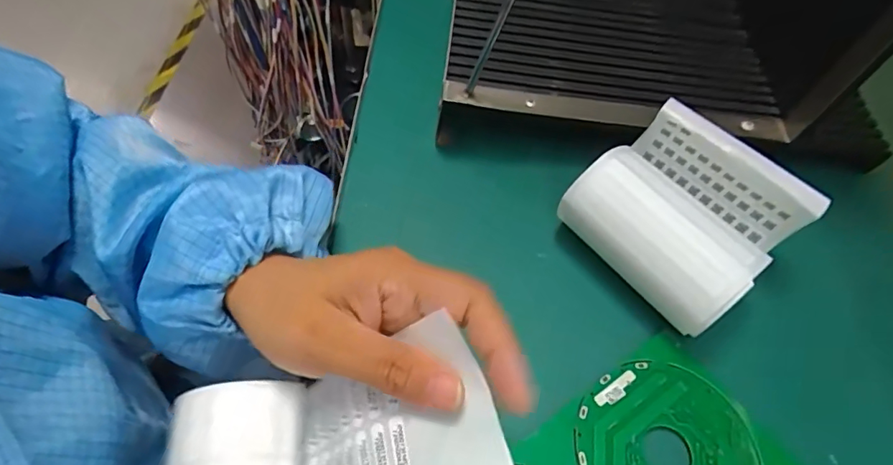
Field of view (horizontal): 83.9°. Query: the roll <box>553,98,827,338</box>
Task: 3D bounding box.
[{"bbox_3d":[0.122,-0.010,0.263,0.094,0.060,0.095,-36,65,-22],"label":"roll"}]

